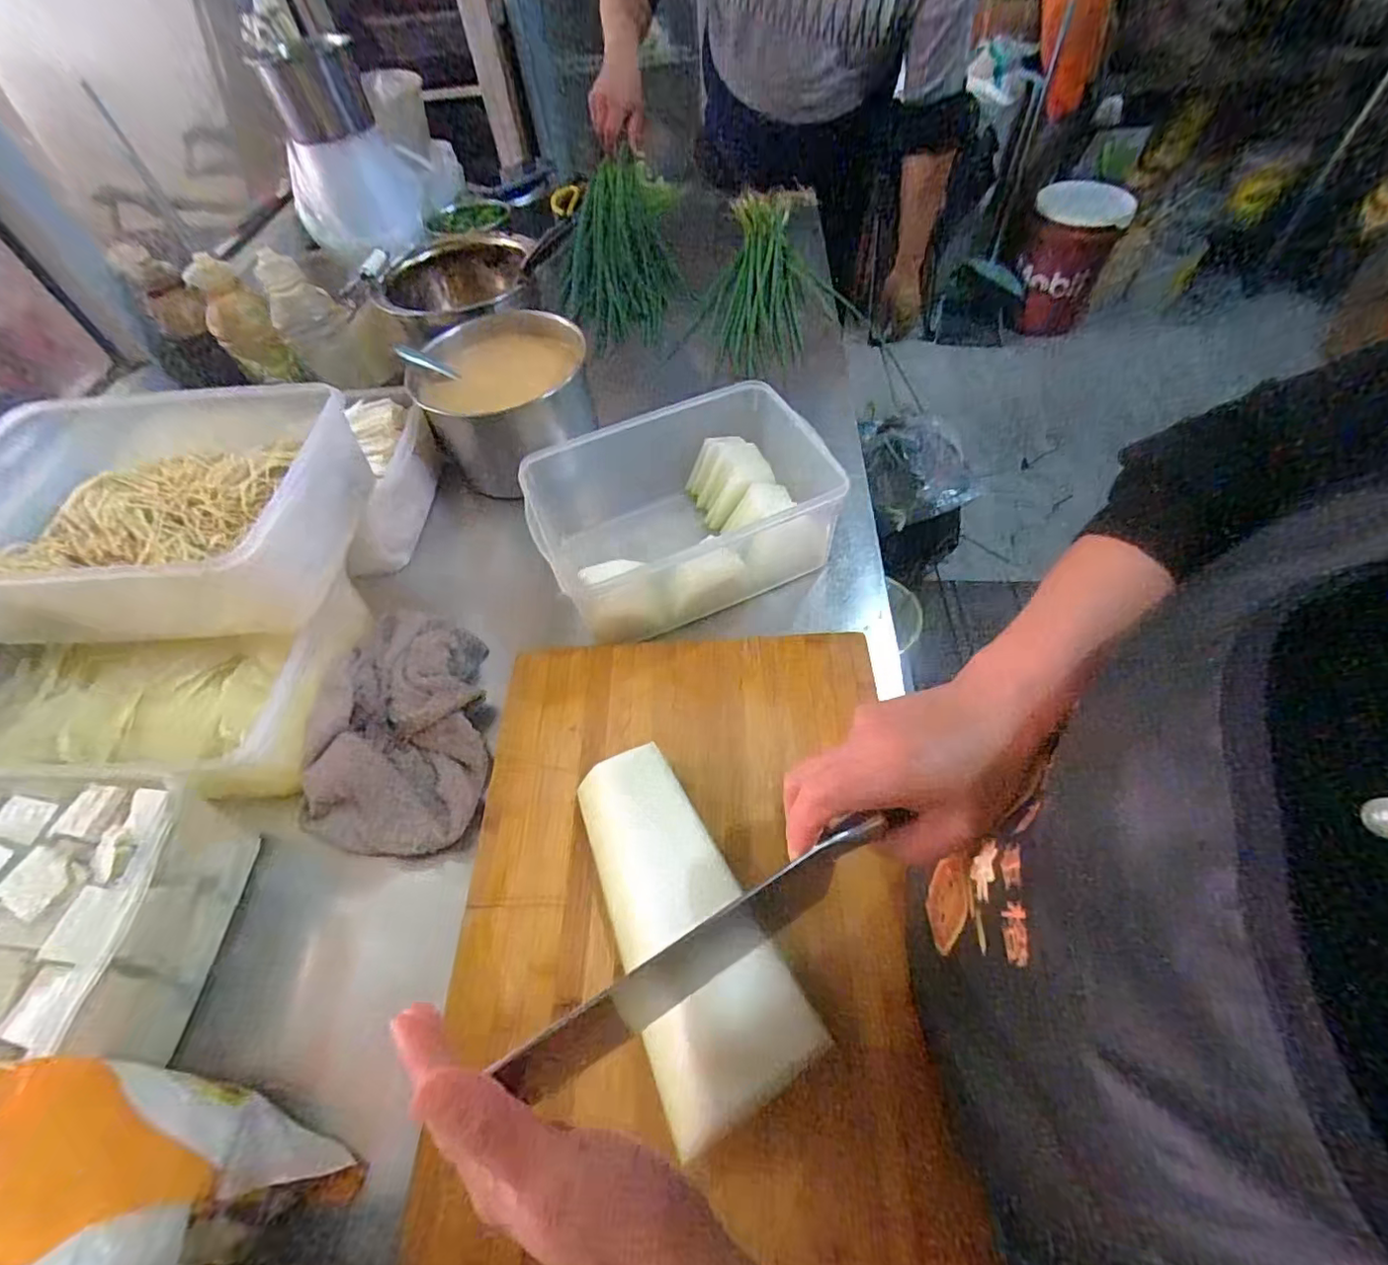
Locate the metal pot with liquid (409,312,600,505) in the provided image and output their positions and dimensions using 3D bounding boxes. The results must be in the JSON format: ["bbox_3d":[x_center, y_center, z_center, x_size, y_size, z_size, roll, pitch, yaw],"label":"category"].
[{"bbox_3d":[-0.219,-0.277,0.709,0.190,0.125,0.189,-2,55,3],"label":"metal pot with liquid"}]

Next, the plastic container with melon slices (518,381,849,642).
[{"bbox_3d":[-0.002,-0.110,0.589,0.268,0.121,0.177,-25,57,-12],"label":"plastic container with melon slices"}]

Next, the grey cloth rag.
[{"bbox_3d":[-0.242,0.068,0.508,0.131,0.051,0.225,-6,55,0],"label":"grey cloth rag"}]

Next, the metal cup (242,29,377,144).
[{"bbox_3d":[-0.504,-0.725,0.800,0.103,0.096,0.103,-2,55,3],"label":"metal cup"}]

